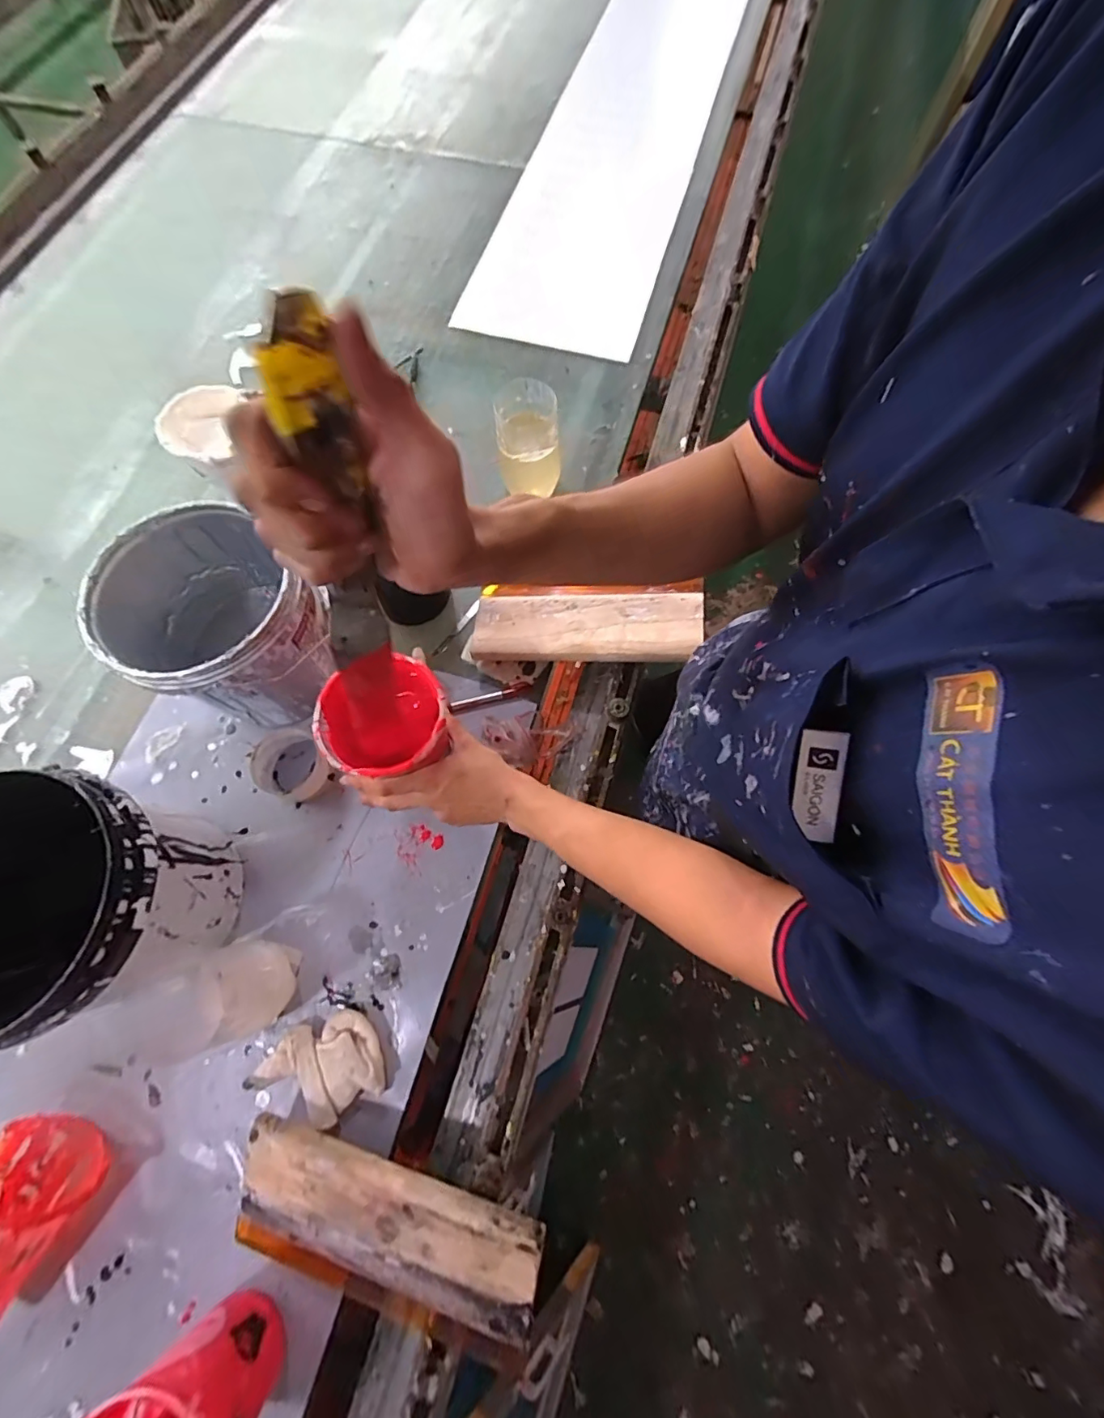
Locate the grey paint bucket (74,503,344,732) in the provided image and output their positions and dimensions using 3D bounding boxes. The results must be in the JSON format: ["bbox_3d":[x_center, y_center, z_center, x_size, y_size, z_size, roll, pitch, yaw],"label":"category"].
[{"bbox_3d":[-0.364,-0.085,0.604,0.207,0.199,0.185,32,74,11],"label":"grey paint bucket"}]

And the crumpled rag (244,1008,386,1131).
[{"bbox_3d":[-0.239,0.368,0.519,0.125,0.033,0.091,-30,71,-10],"label":"crumpled rag"}]

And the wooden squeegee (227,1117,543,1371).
[{"bbox_3d":[-0.151,0.461,0.459,0.281,0.036,0.121,12,87,14],"label":"wooden squeegee"}]

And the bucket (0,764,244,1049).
[{"bbox_3d":[-0.442,0.194,0.500,0.201,0.201,0.194,-1,69,1],"label":"bucket"}]

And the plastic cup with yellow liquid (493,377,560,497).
[{"bbox_3d":[-0.031,-0.367,0.717,0.079,0.142,0.083,0,71,1],"label":"plastic cup with yellow liquid"}]

